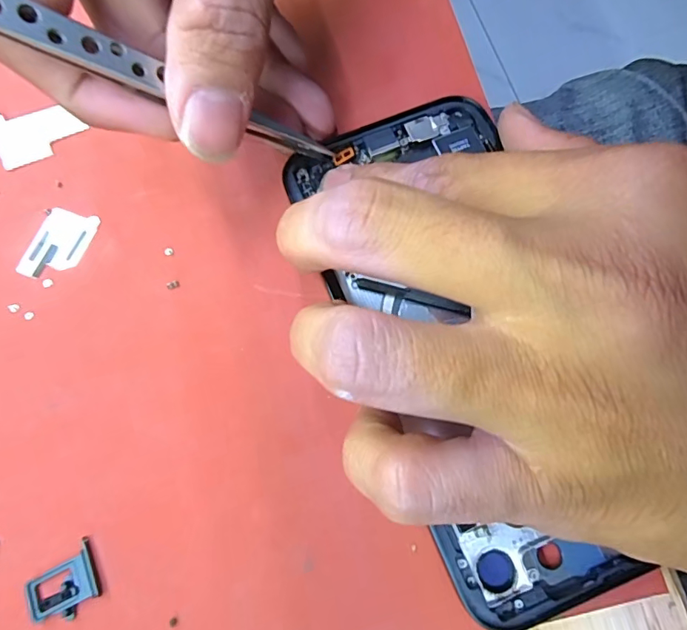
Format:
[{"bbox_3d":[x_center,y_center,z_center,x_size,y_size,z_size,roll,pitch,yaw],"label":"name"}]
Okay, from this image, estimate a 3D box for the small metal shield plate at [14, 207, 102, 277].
[{"bbox_3d":[-0.094,-0.024,0.152,0.018,0.004,0.025,19,75,6],"label":"small metal shield plate"}]

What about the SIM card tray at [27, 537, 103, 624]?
[{"bbox_3d":[-0.074,0.070,0.122,0.017,0.004,0.014,-21,75,-6],"label":"SIM card tray"}]

